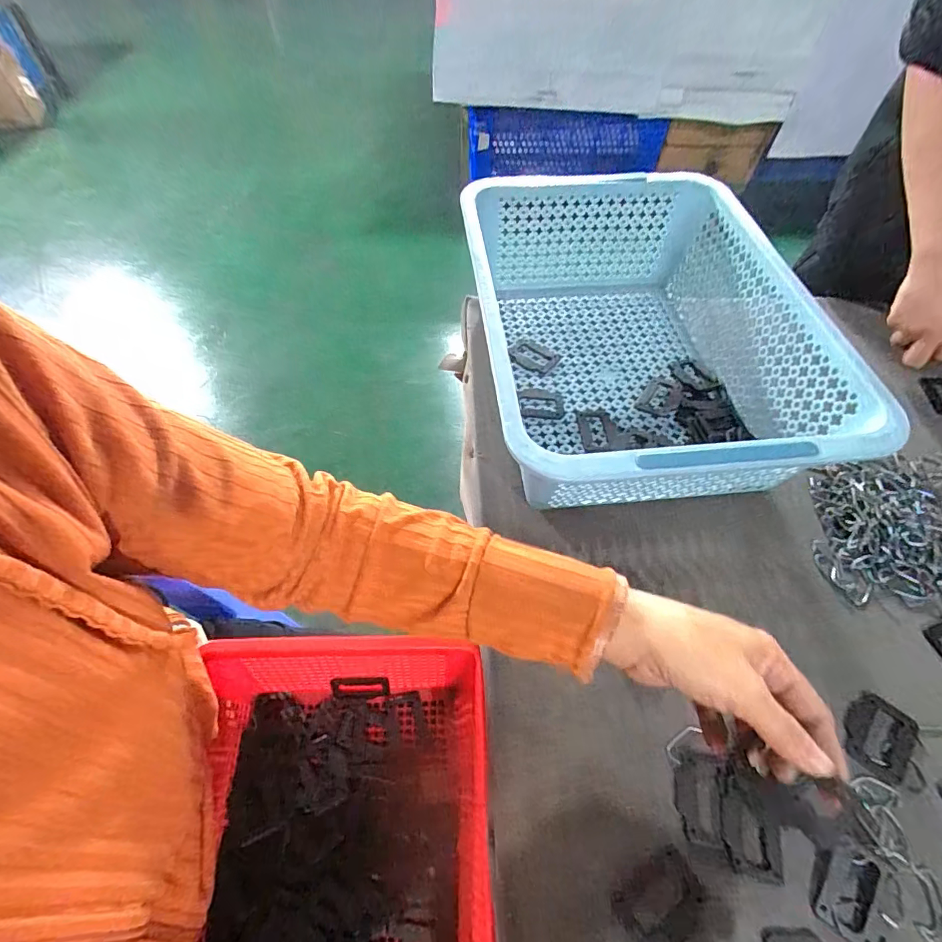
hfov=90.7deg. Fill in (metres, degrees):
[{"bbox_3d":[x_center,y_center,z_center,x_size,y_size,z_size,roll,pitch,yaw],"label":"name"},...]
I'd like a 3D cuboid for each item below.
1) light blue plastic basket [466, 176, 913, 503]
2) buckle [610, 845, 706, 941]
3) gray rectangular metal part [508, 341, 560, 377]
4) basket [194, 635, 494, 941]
[{"bbox_3d":[0.157,-0.143,0.467,0.281,0.116,0.392,-1,56,-3],"label":"light blue plastic basket"},{"bbox_3d":[0.114,0.258,0.278,0.051,0.004,0.036,-26,61,-18],"label":"buckle"},{"bbox_3d":[0.069,-0.128,0.521,0.054,0.004,0.042,32,61,18],"label":"gray rectangular metal part"},{"bbox_3d":[-0.097,0.285,0.330,0.212,0.106,0.291,2,56,-1],"label":"basket"}]

